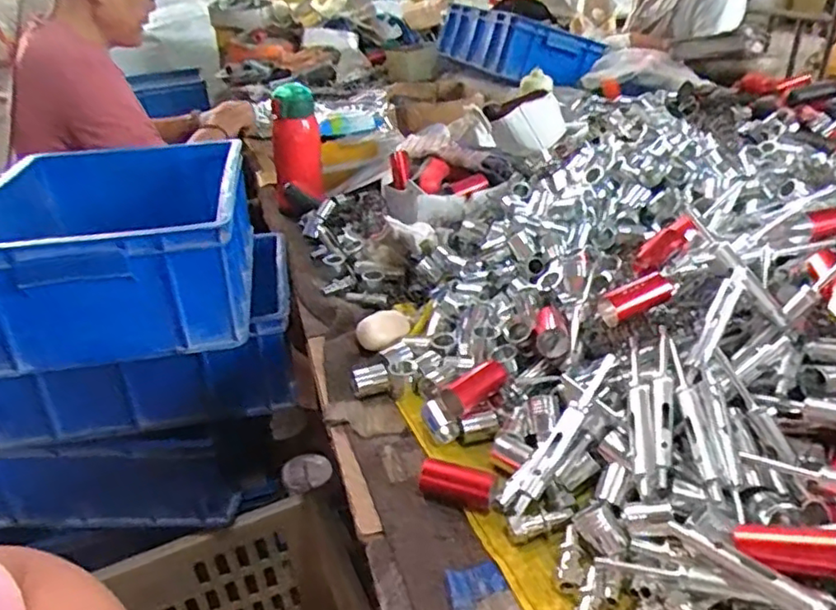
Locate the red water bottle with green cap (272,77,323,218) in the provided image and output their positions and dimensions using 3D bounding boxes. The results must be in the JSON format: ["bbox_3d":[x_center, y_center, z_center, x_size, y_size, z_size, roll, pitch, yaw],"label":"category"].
[{"bbox_3d":[-0.201,-0.251,1.046,0.083,0.197,0.076,-9,31,-8],"label":"red water bottle with green cap"}]

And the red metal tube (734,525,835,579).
[{"bbox_3d":[0.240,0.158,0.410,0.061,0.023,0.019,-3,26,37],"label":"red metal tube"}]

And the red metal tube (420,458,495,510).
[{"bbox_3d":[0.033,0.150,0.529,0.061,0.025,0.023,6,32,16],"label":"red metal tube"}]

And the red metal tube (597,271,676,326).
[{"bbox_3d":[0.202,-0.006,0.585,0.072,0.035,0.028,-25,34,-4],"label":"red metal tube"}]

